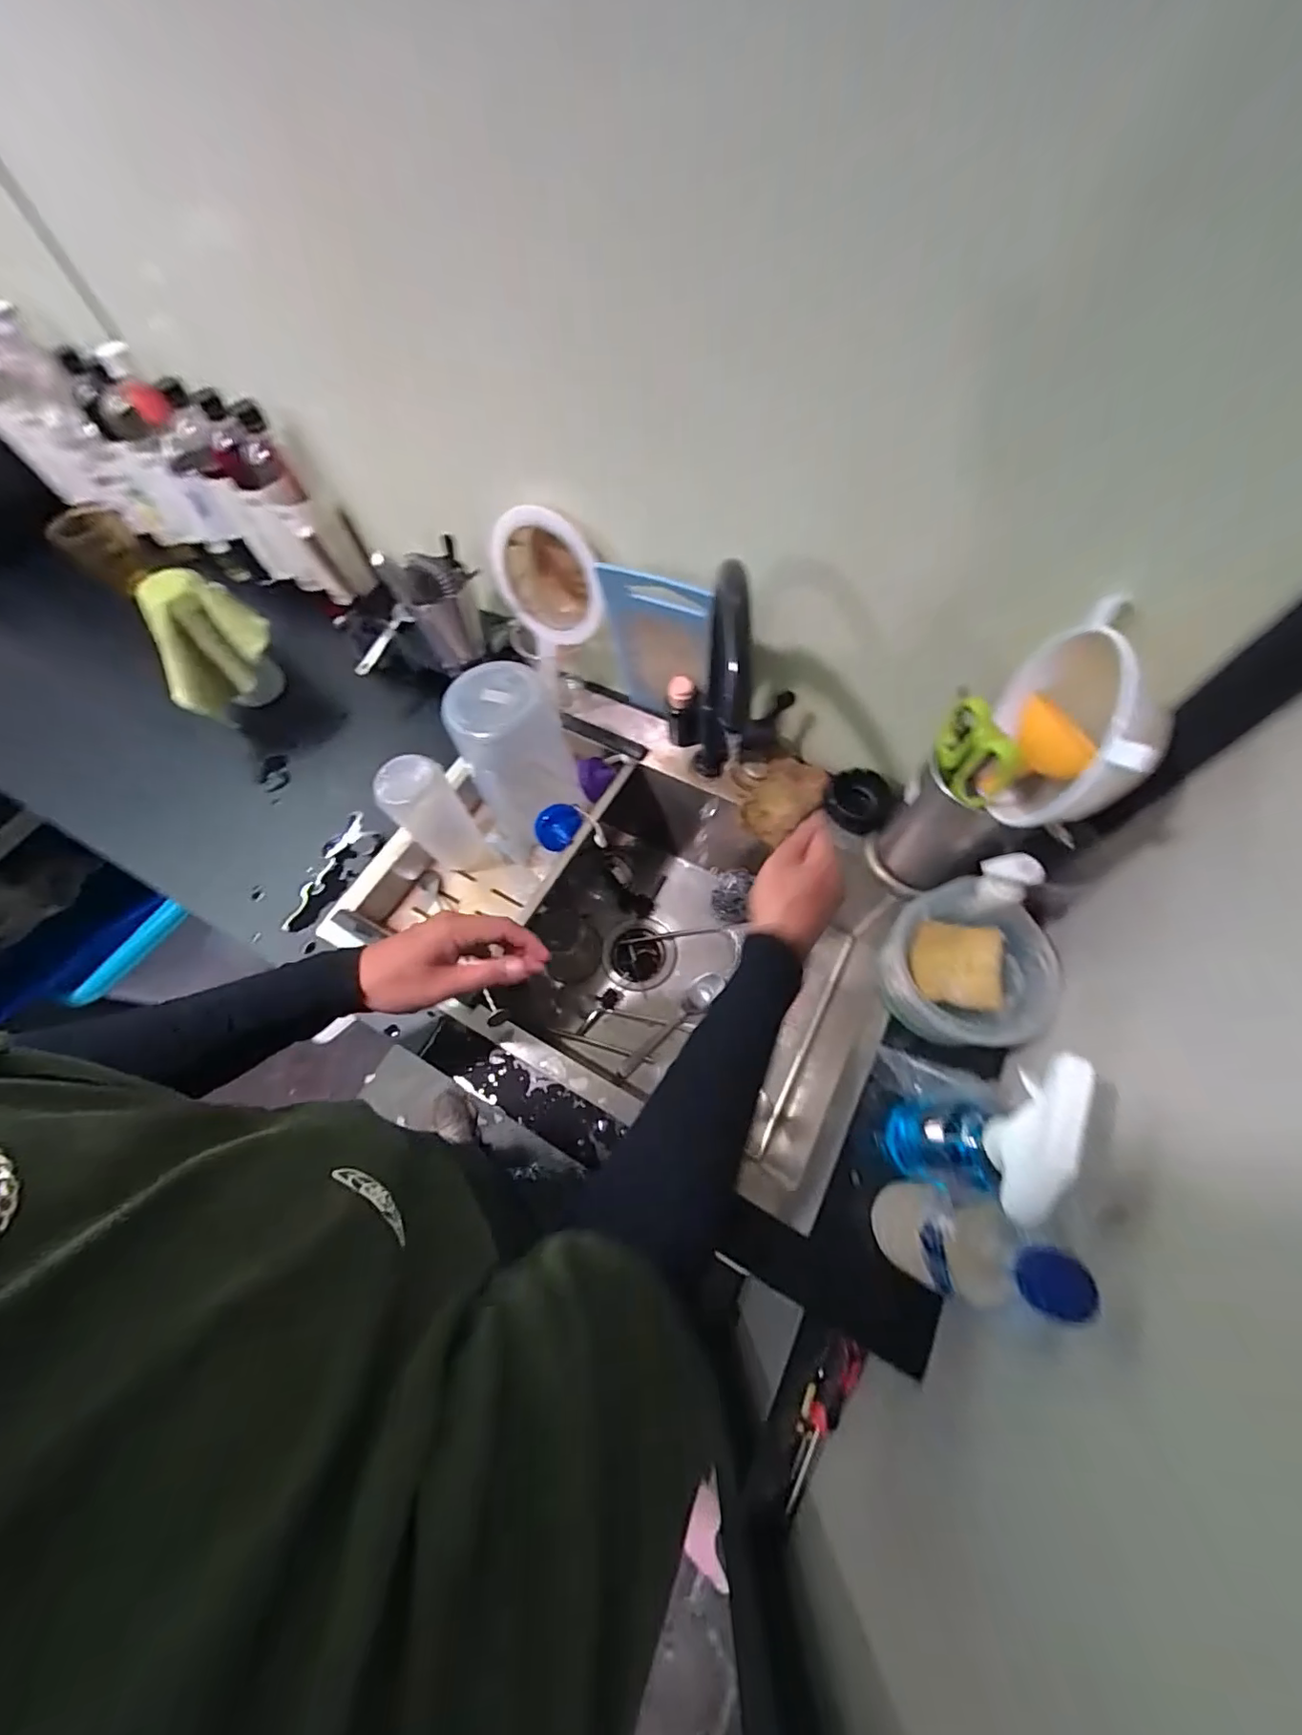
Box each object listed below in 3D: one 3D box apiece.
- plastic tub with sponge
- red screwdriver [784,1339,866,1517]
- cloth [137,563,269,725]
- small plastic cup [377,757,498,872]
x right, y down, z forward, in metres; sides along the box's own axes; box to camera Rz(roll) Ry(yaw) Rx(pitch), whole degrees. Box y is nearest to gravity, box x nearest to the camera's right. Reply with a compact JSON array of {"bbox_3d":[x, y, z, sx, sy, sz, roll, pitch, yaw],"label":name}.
[{"bbox_3d":[0.294,0.097,0.520,0.119,0.086,0.140,-37,68,-14],"label":"plastic tub with sponge"},{"bbox_3d":[0.169,0.534,0.532,0.027,0.031,0.167,22,91,13],"label":"red screwdriver"},{"bbox_3d":[-0.554,-0.276,0.683,0.067,0.143,0.141,25,68,14],"label":"cloth"},{"bbox_3d":[-0.244,-0.051,0.633,0.071,0.171,0.062,-37,68,-14],"label":"small plastic cup"}]

